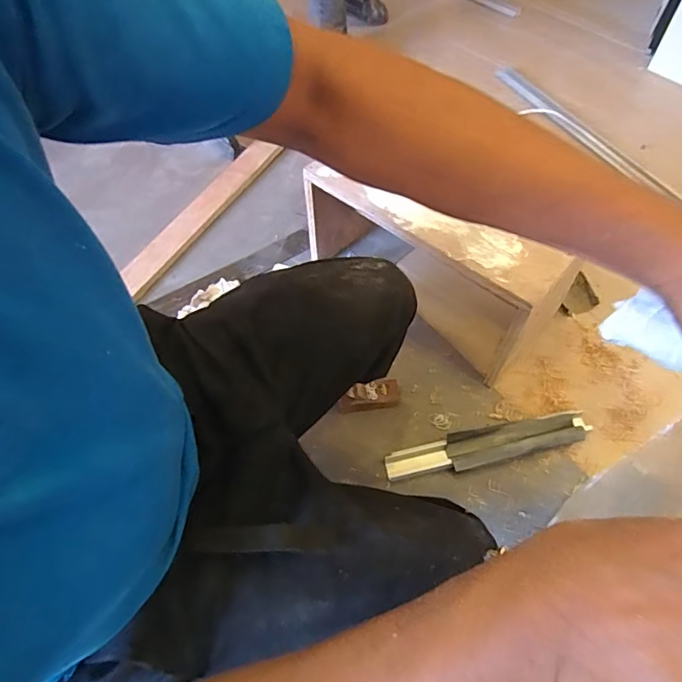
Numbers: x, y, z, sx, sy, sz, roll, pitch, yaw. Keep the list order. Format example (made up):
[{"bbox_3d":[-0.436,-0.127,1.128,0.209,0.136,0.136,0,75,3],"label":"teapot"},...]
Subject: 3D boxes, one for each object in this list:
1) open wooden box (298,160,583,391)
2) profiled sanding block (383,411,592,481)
[{"bbox_3d":[0.155,-0.146,0.907,0.446,0.263,0.160,36,64,21],"label":"open wooden box"},{"bbox_3d":[0.238,0.173,0.819,0.333,0.031,0.061,-13,55,-3],"label":"profiled sanding block"}]

